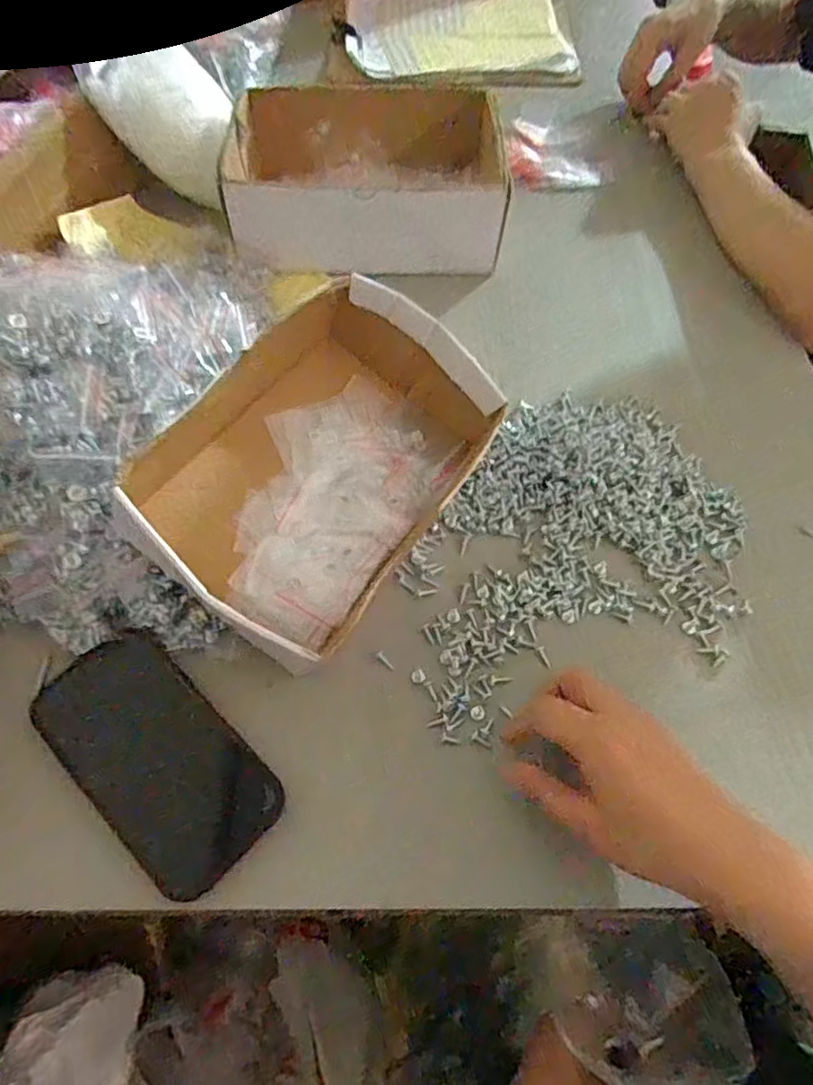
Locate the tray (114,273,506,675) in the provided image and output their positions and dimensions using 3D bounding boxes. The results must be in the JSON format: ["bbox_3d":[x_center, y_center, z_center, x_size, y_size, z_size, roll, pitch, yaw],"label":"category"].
[{"bbox_3d":[-0.058,-0.065,0.440,0.187,0.078,0.260,39,63,1],"label":"tray"}]

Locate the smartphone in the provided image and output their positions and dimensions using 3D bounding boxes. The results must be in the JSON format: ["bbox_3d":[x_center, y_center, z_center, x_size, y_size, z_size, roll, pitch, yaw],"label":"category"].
[{"bbox_3d":[-0.150,0.125,0.380,0.158,0.004,0.081,41,67,20],"label":"smartphone"}]

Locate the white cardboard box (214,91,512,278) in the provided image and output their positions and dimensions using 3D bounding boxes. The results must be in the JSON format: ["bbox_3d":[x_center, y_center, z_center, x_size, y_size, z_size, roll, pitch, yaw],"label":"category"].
[{"bbox_3d":[-0.036,-0.350,0.608,0.243,0.076,0.187,2,60,0],"label":"white cardboard box"}]

